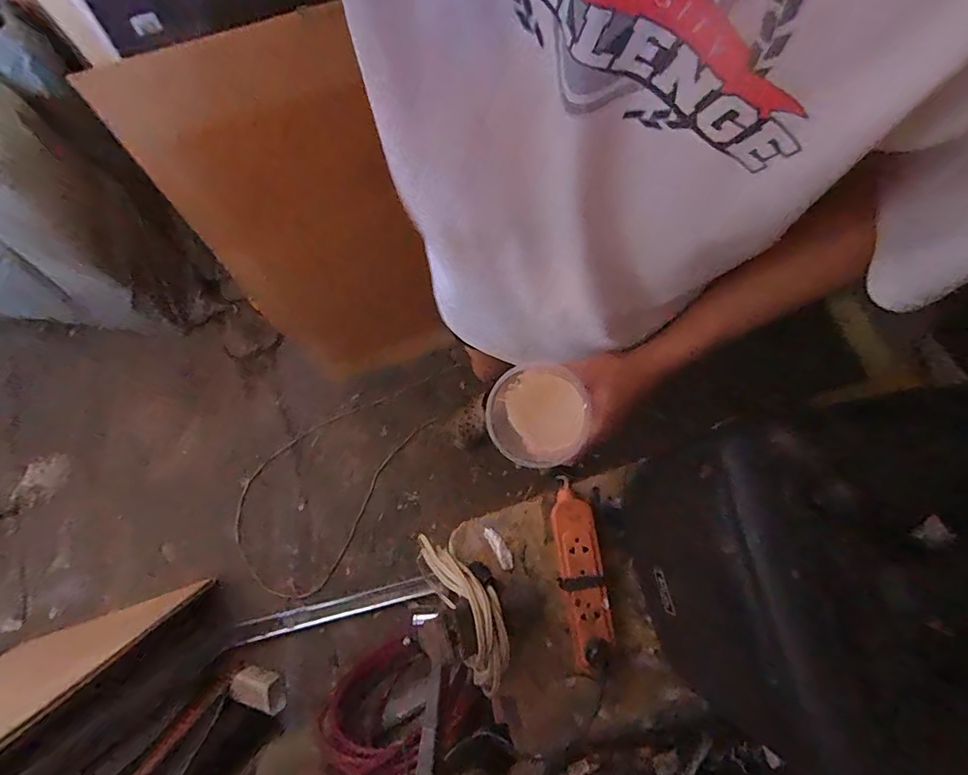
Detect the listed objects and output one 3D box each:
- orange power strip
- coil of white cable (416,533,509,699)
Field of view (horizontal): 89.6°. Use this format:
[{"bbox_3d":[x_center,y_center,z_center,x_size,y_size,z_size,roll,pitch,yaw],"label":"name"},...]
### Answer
[{"bbox_3d":[0.123,0.235,0.618,0.051,0.028,0.204,-7,74,-1],"label":"orange power strip"},{"bbox_3d":[-0.024,0.281,0.642,0.079,0.148,0.196,-30,76,-8],"label":"coil of white cable"}]

